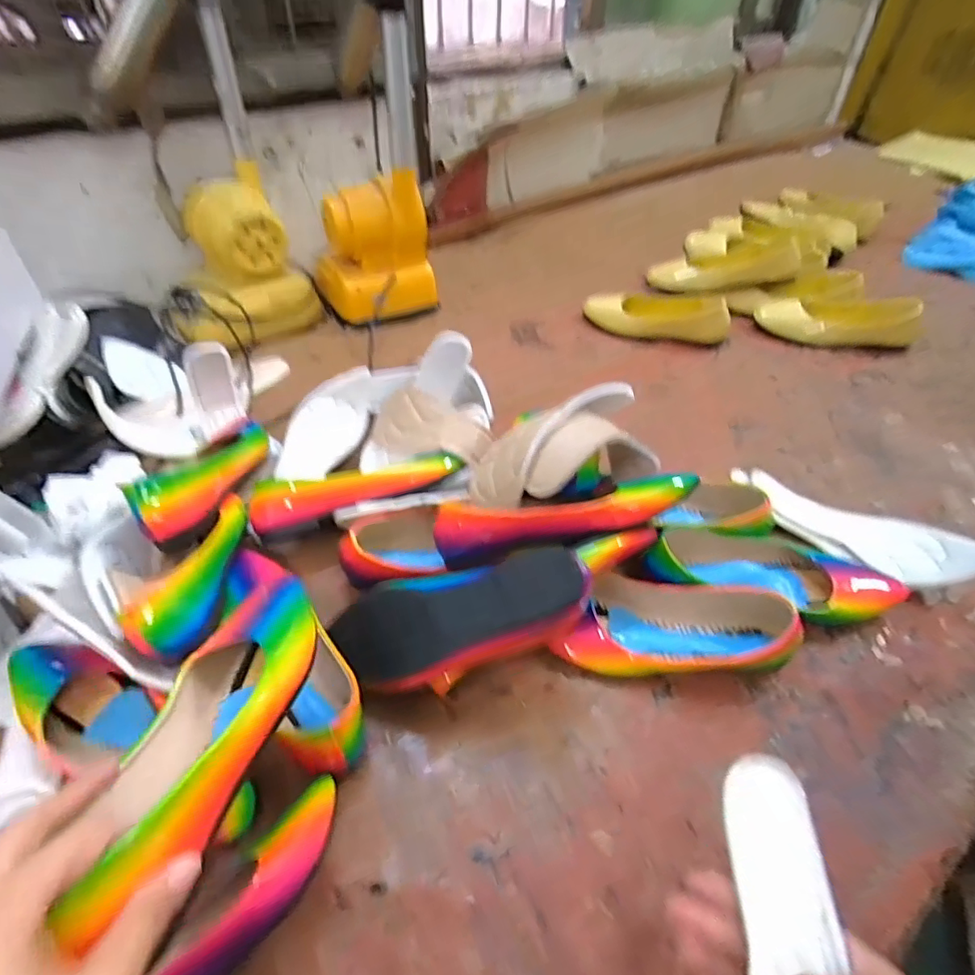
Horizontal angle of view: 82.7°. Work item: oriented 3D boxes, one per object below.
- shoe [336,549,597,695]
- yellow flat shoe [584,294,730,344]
[{"bbox_3d":[-0.019,0.108,0.461,0.215,0.060,0.078,-21,52,14],"label":"shoe"},{"bbox_3d":[0.279,-0.295,0.938,0.247,0.061,0.073,16,51,27],"label":"yellow flat shoe"}]

